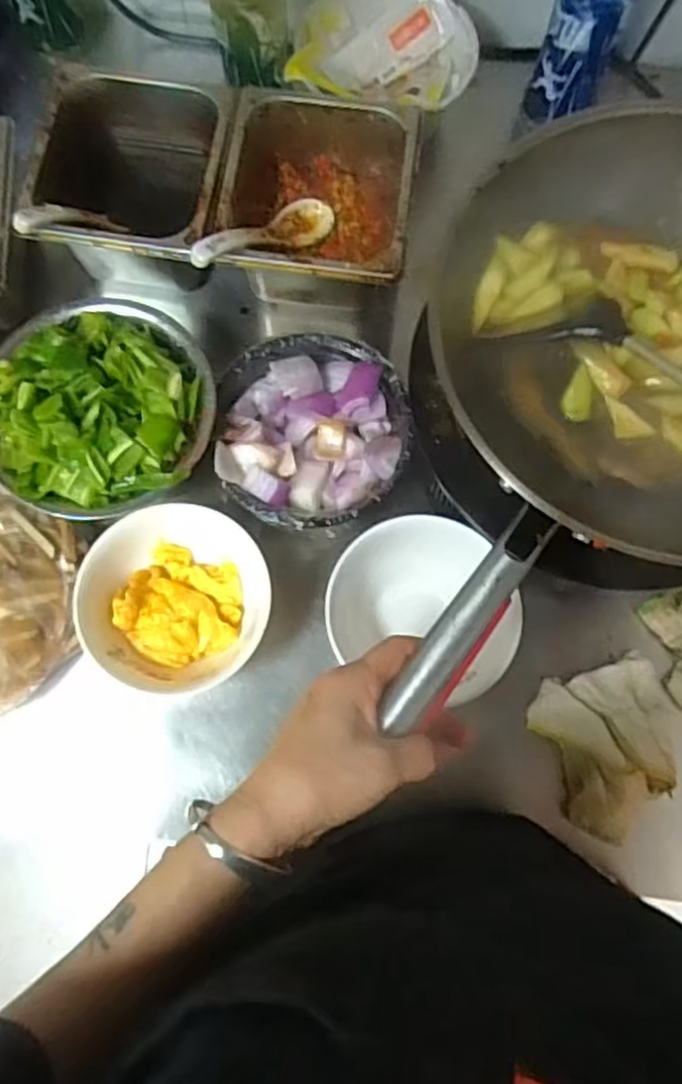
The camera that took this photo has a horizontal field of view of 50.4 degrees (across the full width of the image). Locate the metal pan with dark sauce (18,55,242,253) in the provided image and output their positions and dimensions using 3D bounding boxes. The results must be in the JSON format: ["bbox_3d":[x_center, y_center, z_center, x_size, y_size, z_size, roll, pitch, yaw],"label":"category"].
[{"bbox_3d":[-0.176,-0.313,0.644,0.163,0.093,0.178,8,75,1],"label":"metal pan with dark sauce"}]

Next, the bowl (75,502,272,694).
[{"bbox_3d":[-0.128,0.042,0.576,0.132,0.076,0.145,0,75,-1],"label":"bowl"}]

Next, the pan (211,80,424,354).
[{"bbox_3d":[-0.022,-0.280,0.651,0.157,0.126,0.178,8,75,1],"label":"pan"}]

